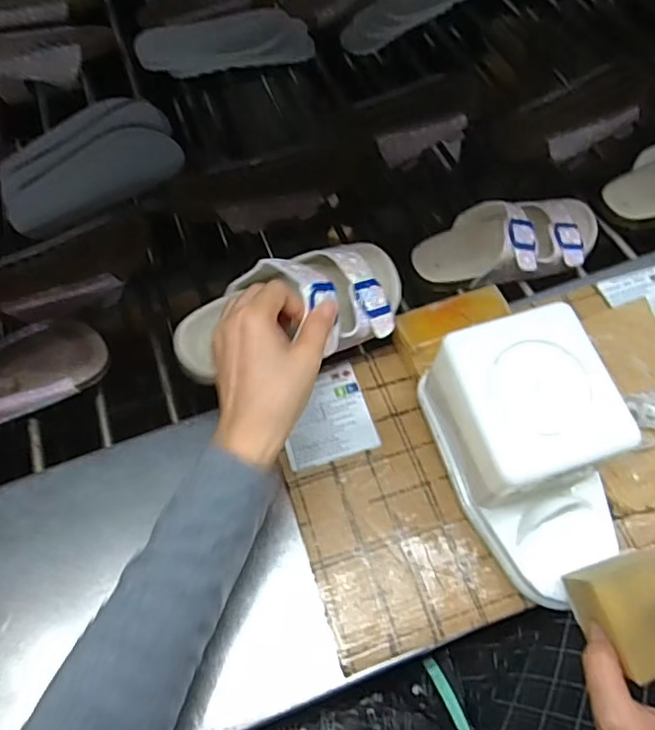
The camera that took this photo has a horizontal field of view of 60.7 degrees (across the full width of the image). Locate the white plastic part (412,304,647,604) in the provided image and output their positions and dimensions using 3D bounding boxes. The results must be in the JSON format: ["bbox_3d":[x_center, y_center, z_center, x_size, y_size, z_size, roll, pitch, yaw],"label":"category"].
[{"bbox_3d":[0.143,0.059,0.385,0.098,0.118,0.175,-17,56,-8],"label":"white plastic part"}]

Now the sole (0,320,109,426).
[{"bbox_3d":[-0.310,0.012,0.528,0.204,0.026,0.086,-18,56,-9],"label":"sole"}]

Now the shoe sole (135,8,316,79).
[{"bbox_3d":[-0.144,-0.448,0.779,0.245,0.065,0.046,-6,55,-1],"label":"shoe sole"}]

